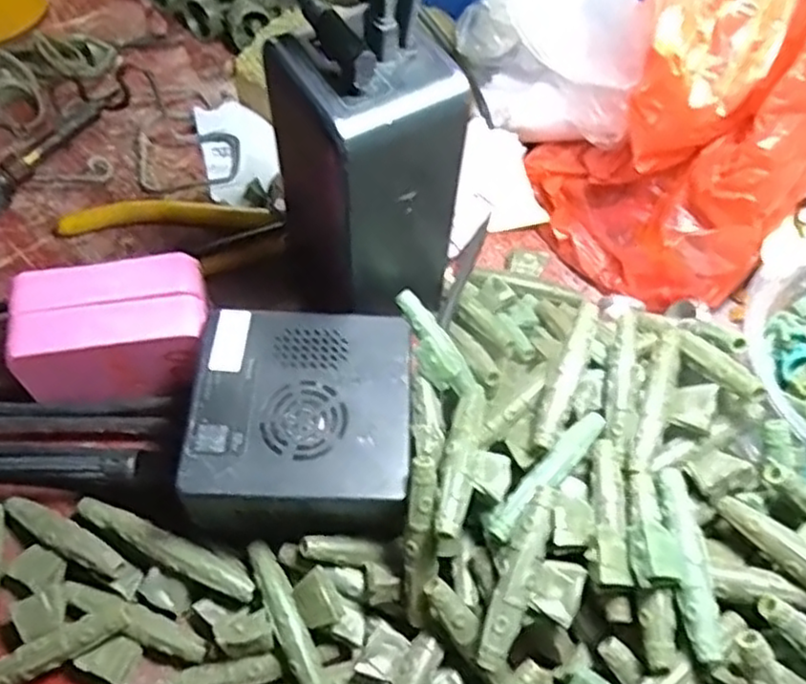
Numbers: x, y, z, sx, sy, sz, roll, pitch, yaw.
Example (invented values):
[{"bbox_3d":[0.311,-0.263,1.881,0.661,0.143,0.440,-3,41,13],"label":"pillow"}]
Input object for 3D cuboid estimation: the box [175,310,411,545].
[{"bbox_3d":[-0.036,0.030,0.255,0.074,0.032,0.080,2,59,-1],"label":"box"}]

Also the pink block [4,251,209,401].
[{"bbox_3d":[-0.112,-0.003,0.284,0.069,0.046,0.043,-5,59,-6],"label":"pink block"}]

